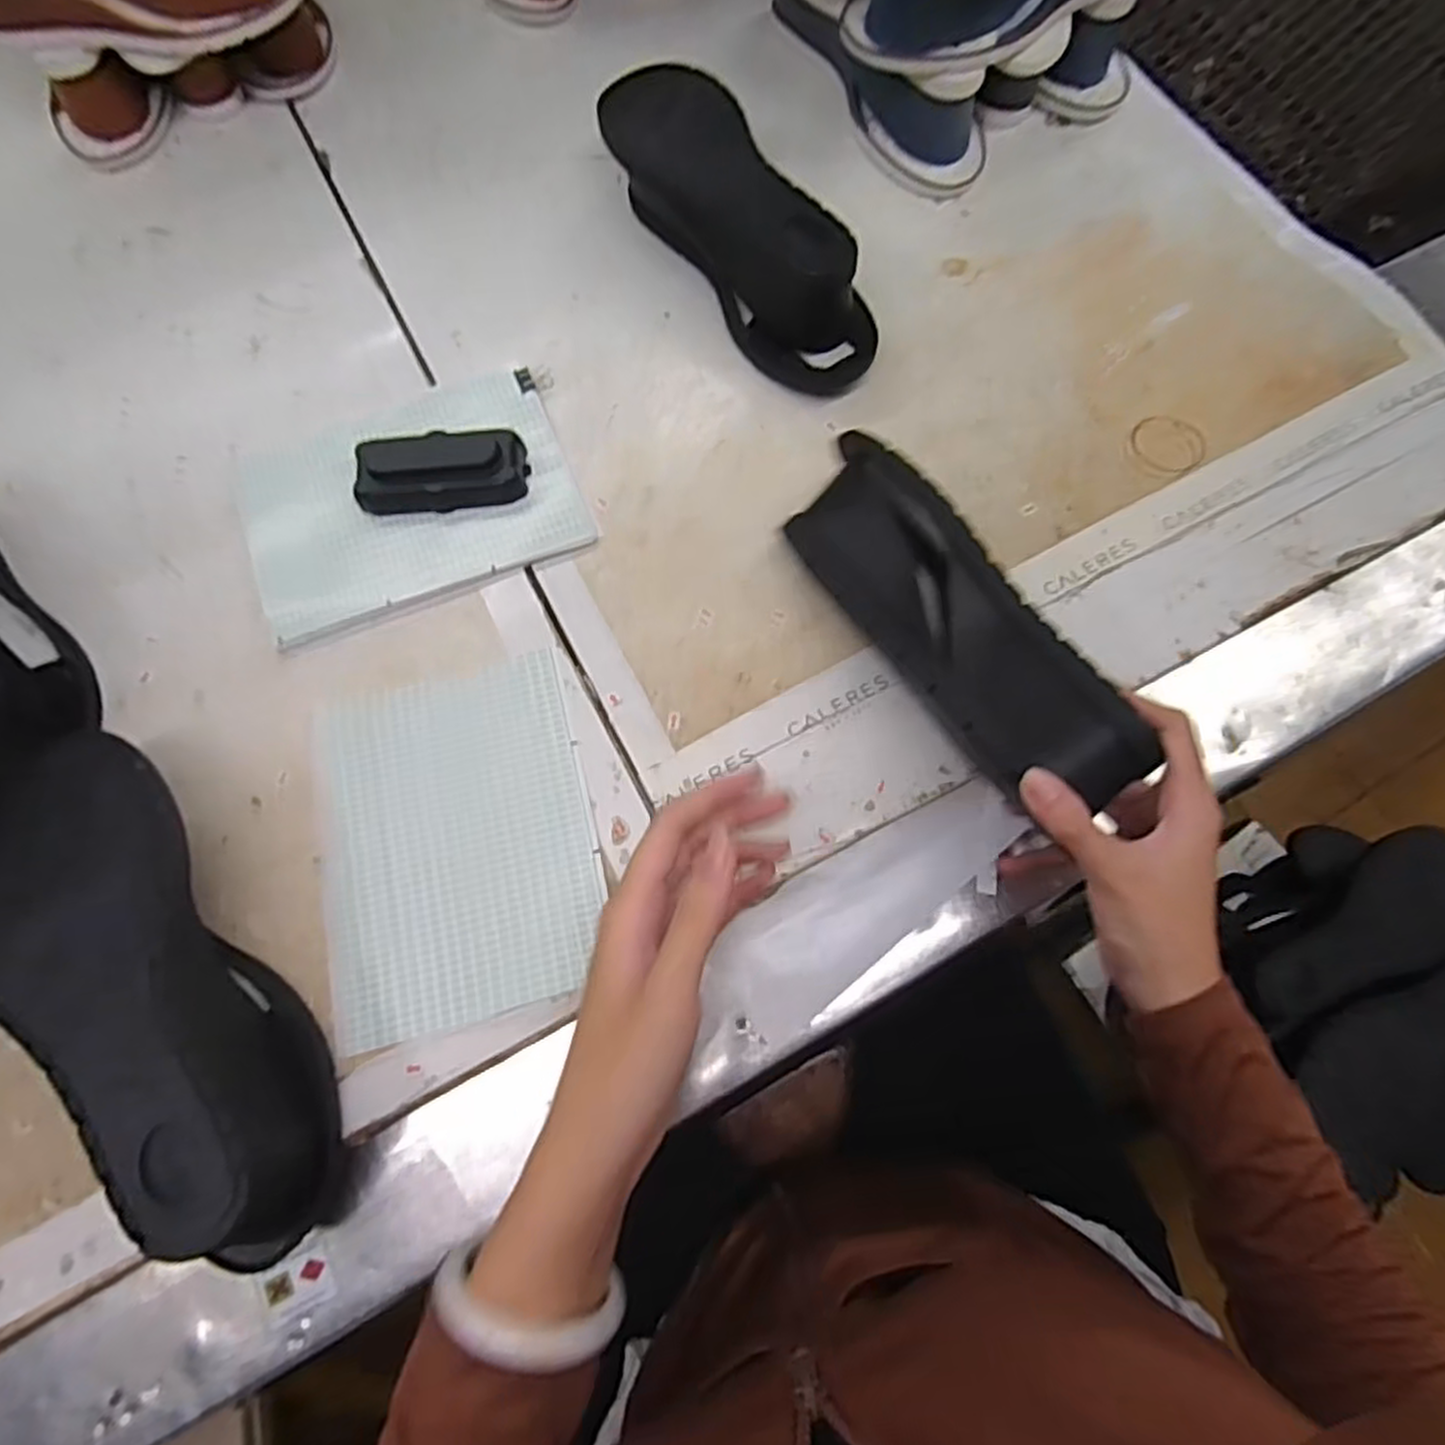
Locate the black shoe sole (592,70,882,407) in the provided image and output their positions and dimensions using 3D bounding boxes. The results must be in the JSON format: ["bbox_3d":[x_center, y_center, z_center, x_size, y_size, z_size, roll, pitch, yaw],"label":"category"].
[{"bbox_3d":[0.013,-0.349,0.542,0.090,0.071,0.260,-35,75,-11],"label":"black shoe sole"}]

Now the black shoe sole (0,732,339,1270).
[{"bbox_3d":[-0.273,0.125,0.382,0.100,0.085,0.273,-38,75,-12],"label":"black shoe sole"}]

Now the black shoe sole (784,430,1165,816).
[{"bbox_3d":[0.115,-0.060,0.408,0.079,0.050,0.243,-29,65,-11],"label":"black shoe sole"}]

